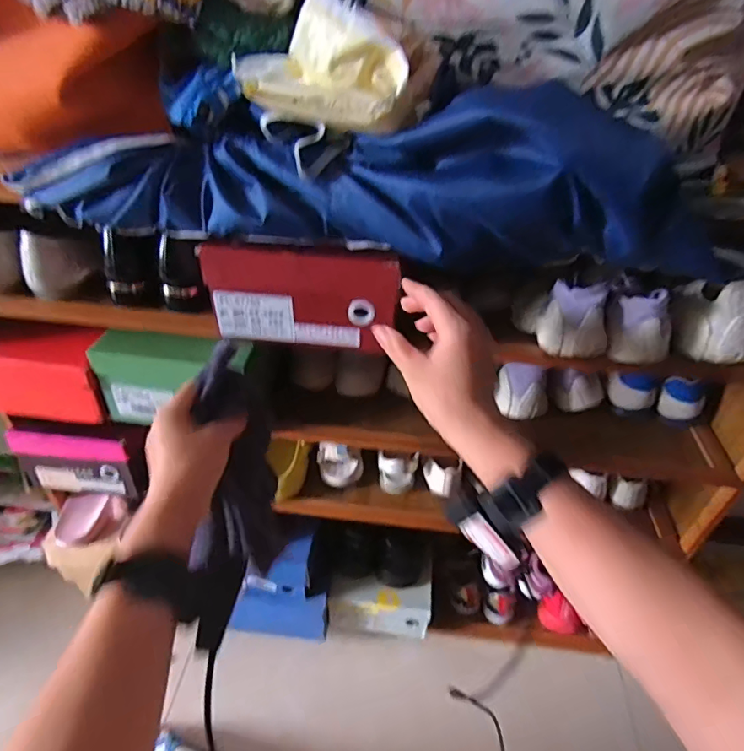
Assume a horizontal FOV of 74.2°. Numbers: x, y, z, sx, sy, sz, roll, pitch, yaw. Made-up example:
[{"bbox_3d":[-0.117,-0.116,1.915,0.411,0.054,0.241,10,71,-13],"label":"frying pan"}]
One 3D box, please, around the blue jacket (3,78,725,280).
[{"bbox_3d":[-0.024,-0.169,0.409,0.594,0.125,0.071,11,41,9],"label":"blue jacket"}]

